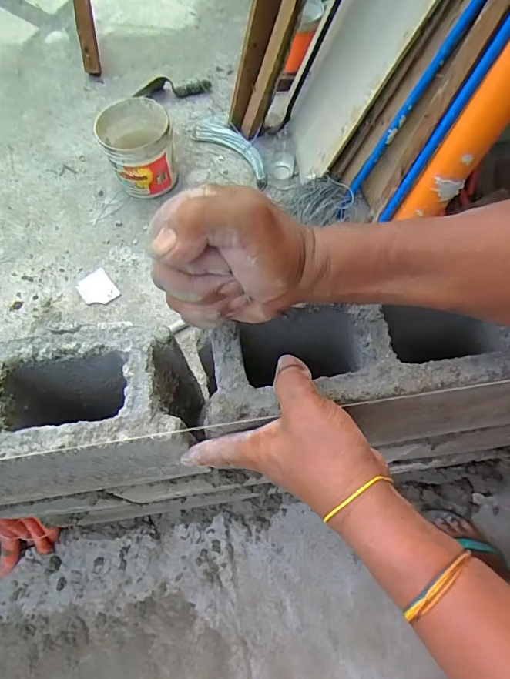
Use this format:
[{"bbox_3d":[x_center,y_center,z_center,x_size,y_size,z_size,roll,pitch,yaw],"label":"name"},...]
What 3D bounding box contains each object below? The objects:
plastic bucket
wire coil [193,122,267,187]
[{"bbox_3d":[-0.329,-0.544,1.237,0.200,0.153,0.208,-23,68,-10],"label":"plastic bucket"},{"bbox_3d":[-0.057,-0.592,1.356,0.097,0.033,0.345,-38,71,-16],"label":"wire coil"}]

